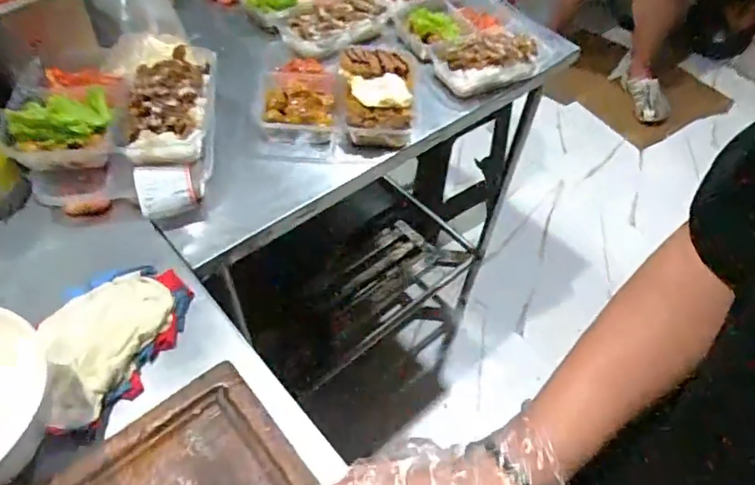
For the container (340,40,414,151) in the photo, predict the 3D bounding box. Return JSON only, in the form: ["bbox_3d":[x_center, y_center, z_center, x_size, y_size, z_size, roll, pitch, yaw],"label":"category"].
[{"bbox_3d":[-0.003,-0.202,0.709,0.101,0.052,0.172,3,51,-2],"label":"container"}]

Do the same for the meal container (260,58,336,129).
[{"bbox_3d":[-0.107,-0.194,0.709,0.100,0.041,0.138,-2,51,-6],"label":"meal container"}]

